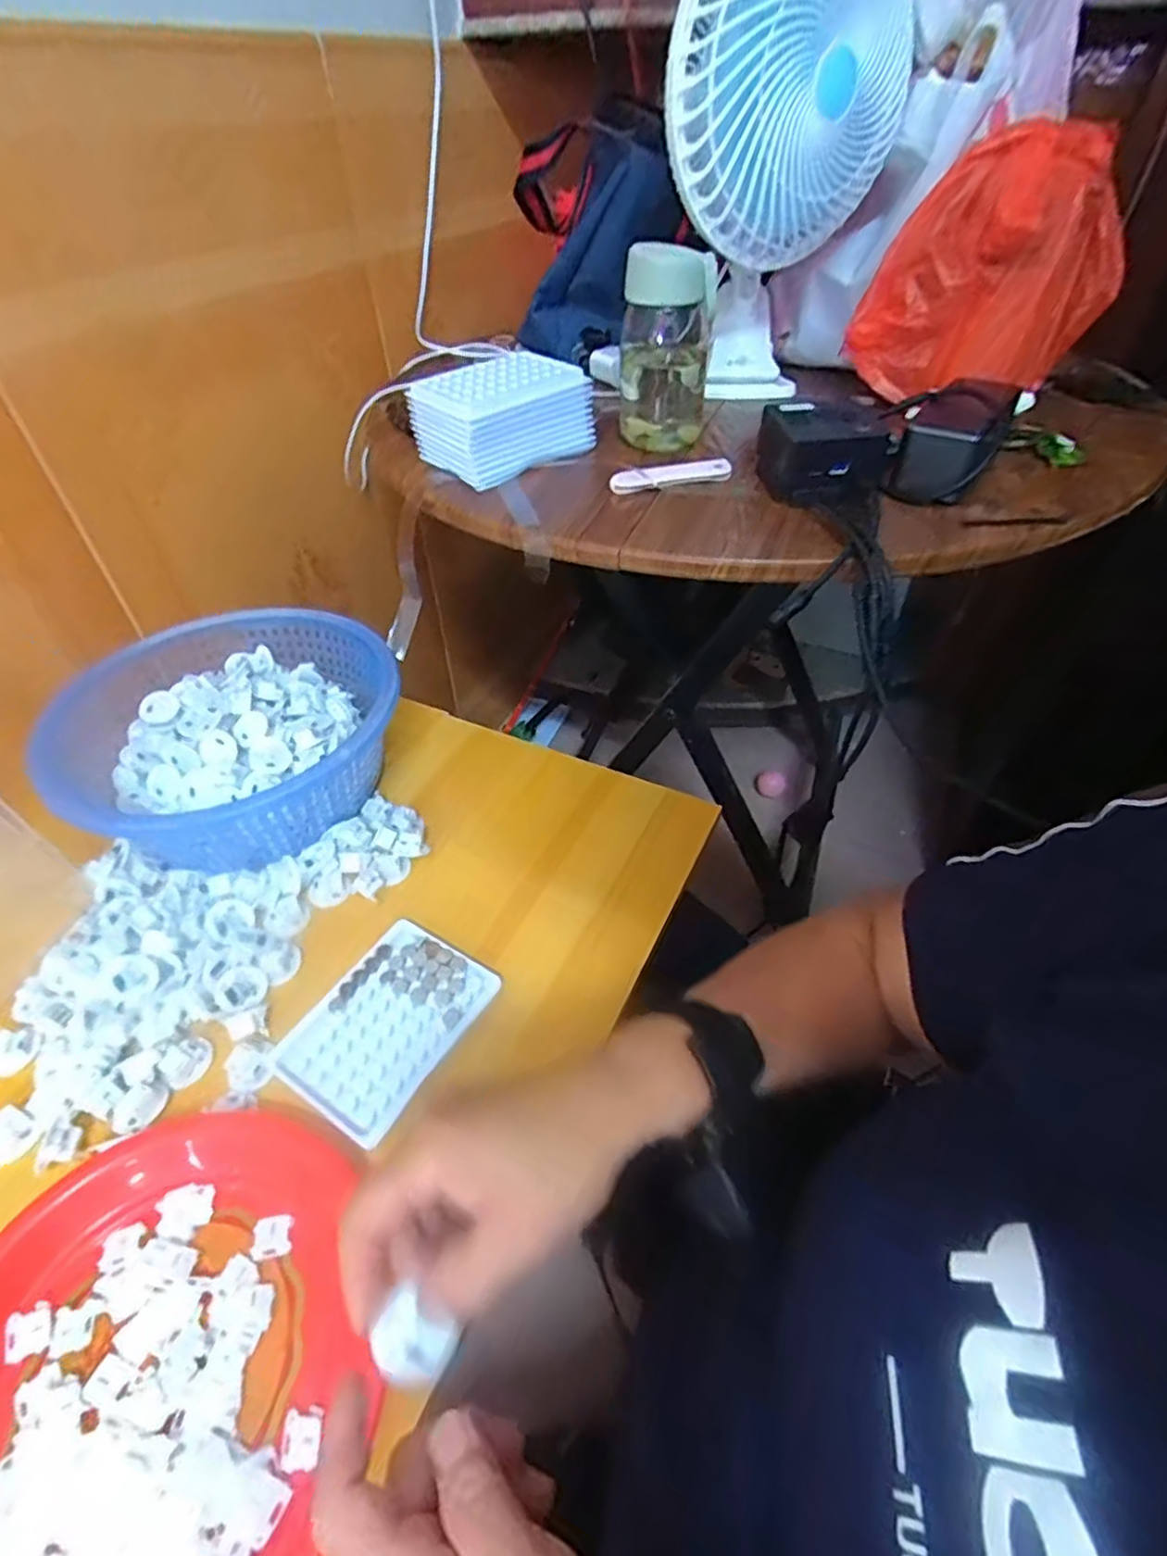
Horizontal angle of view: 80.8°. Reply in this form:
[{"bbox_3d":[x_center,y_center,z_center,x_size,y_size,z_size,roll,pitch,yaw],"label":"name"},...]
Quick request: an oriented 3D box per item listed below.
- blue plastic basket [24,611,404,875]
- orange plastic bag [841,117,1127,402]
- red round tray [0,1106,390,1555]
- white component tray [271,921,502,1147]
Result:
[{"bbox_3d":[-0.294,-0.032,0.595,0.262,0.097,0.255,-29,52,-25],"label":"blue plastic basket"},{"bbox_3d":[0.329,-0.402,0.559,0.171,0.187,0.097,-18,48,-16],"label":"orange plastic bag"},{"bbox_3d":[-0.224,0.292,0.335,0.218,0.022,0.230,-1,45,1],"label":"red round tray"},{"bbox_3d":[-0.132,0.163,0.461,0.096,0.010,0.128,24,50,23],"label":"white component tray"}]

